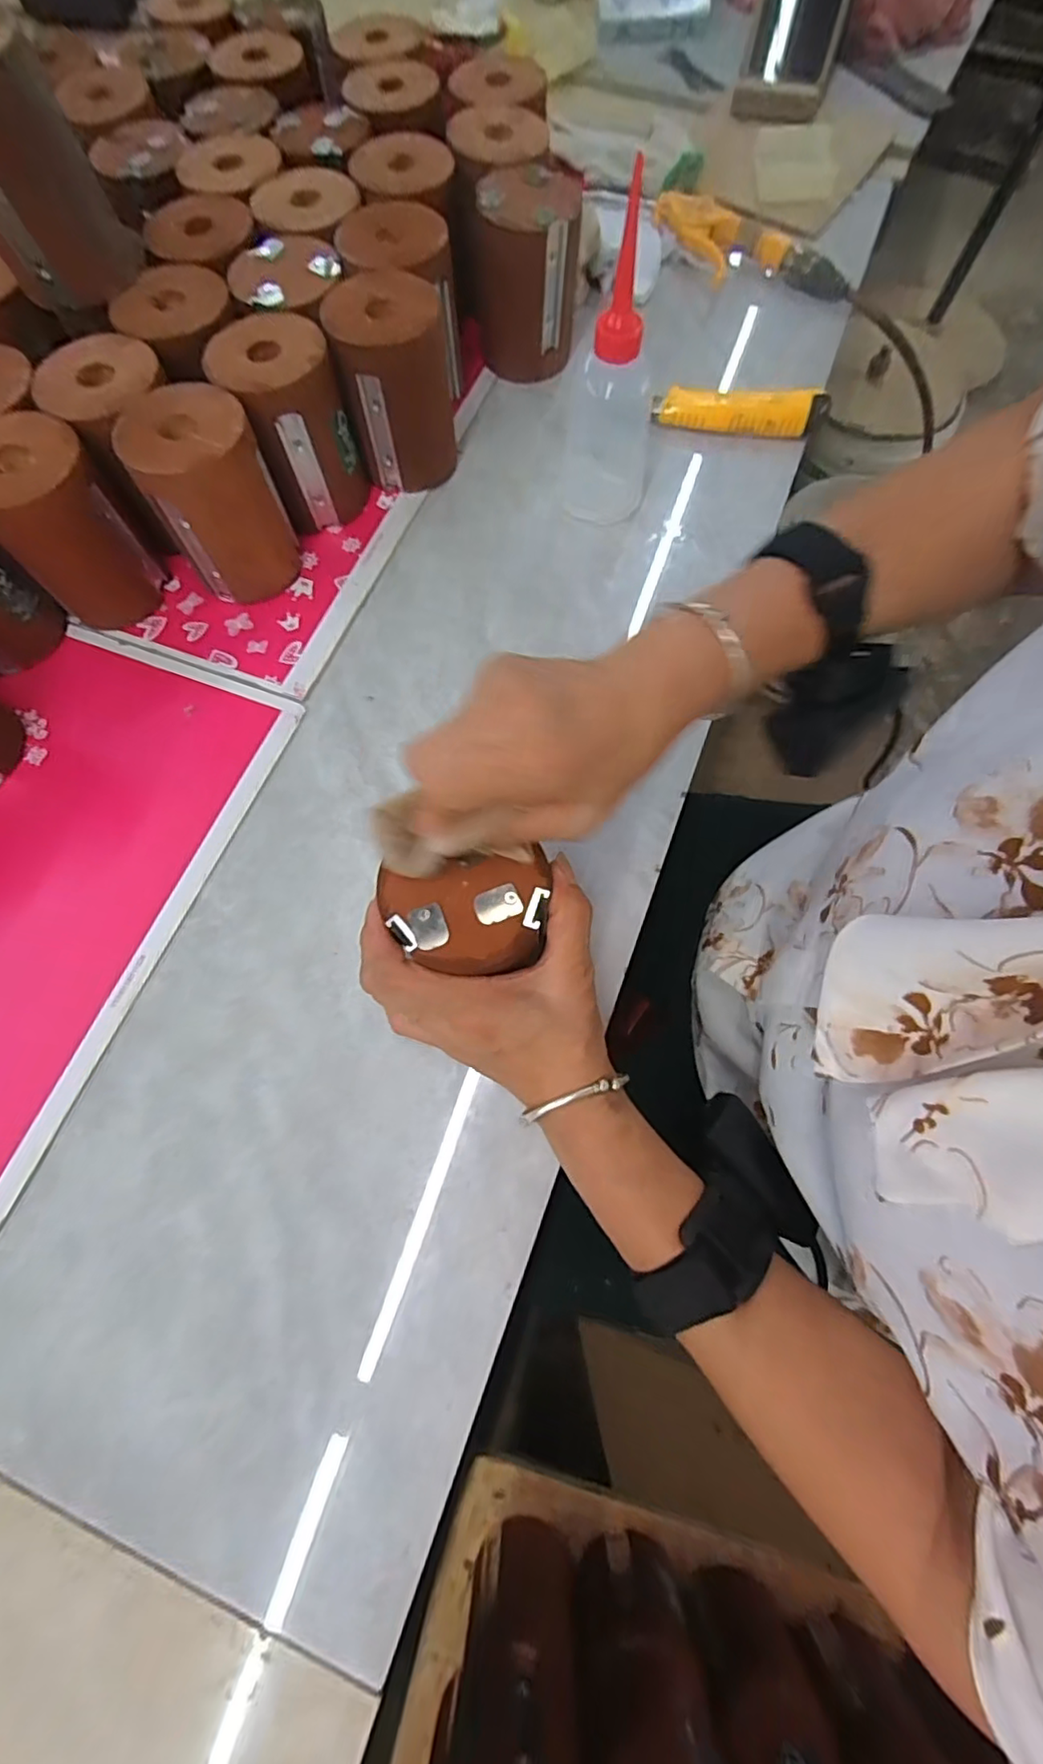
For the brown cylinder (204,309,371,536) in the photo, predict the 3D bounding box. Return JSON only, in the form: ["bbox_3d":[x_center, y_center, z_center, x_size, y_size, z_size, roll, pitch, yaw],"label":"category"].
[{"bbox_3d":[-0.162,-0.325,0.423,0.077,0.102,0.079,-26,73,-7],"label":"brown cylinder"}]

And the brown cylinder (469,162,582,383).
[{"bbox_3d":[0.006,-0.483,0.474,0.078,0.099,0.075,3,72,2],"label":"brown cylinder"}]

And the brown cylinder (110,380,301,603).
[{"bbox_3d":[-0.203,-0.256,0.401,0.074,0.102,0.078,-25,73,-7],"label":"brown cylinder"}]

